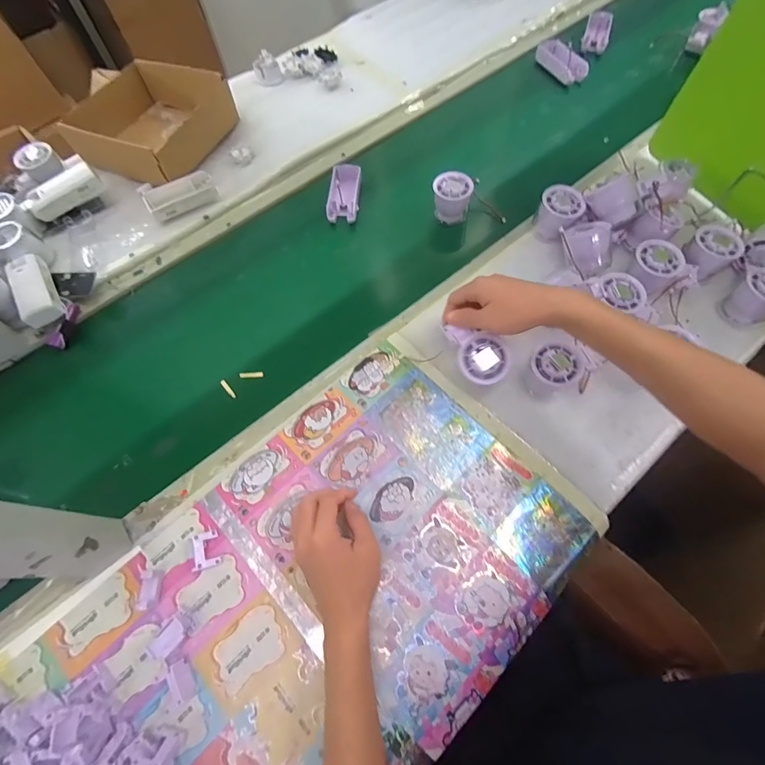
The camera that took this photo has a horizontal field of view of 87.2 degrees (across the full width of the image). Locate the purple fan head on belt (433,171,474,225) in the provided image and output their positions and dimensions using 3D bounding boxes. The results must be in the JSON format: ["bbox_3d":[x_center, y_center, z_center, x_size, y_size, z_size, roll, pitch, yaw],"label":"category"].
[{"bbox_3d":[0.107,-0.286,0.622,0.056,0.054,0.052,-1,65,2],"label":"purple fan head on belt"}]

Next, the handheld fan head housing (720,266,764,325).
[{"bbox_3d":[0.479,-0.111,0.512,0.059,0.061,0.055,-40,69,-15],"label":"handheld fan head housing"}]

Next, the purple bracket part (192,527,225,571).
[{"bbox_3d":[-0.185,0.174,0.423,0.028,0.012,0.040,3,57,-39],"label":"purple bracket part"}]

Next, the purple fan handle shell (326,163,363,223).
[{"bbox_3d":[-0.061,-0.309,0.648,0.048,0.029,0.105,4,65,5],"label":"purple fan handle shell"}]

